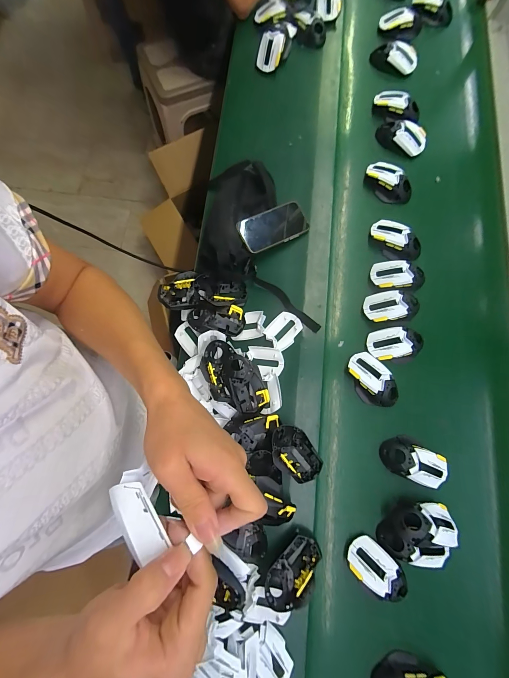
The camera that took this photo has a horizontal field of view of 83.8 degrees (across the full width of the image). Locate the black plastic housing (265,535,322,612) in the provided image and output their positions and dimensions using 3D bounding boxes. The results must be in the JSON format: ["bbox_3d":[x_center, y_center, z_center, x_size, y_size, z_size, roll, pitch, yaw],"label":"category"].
[{"bbox_3d":[0.069,0.401,0.488,0.070,0.042,0.117,42,82,9],"label":"black plastic housing"}]

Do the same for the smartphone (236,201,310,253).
[{"bbox_3d":[0.044,-0.248,0.627,0.161,0.009,0.079,-25,86,-15],"label":"smartphone"}]

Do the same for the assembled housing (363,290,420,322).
[{"bbox_3d":[0.292,-0.071,0.593,0.115,0.026,0.061,-5,78,0],"label":"assembled housing"}]

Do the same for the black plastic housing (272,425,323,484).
[{"bbox_3d":[0.074,0.214,0.530,0.075,0.042,0.112,-31,80,-5],"label":"black plastic housing"}]

